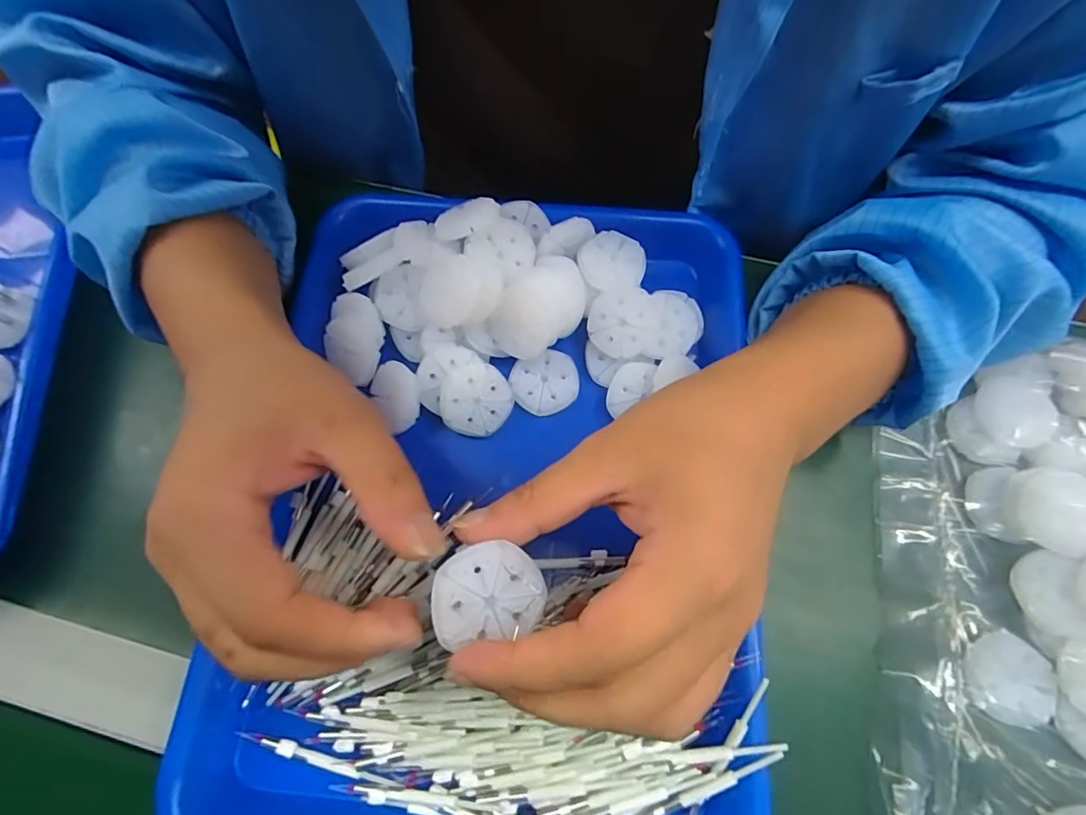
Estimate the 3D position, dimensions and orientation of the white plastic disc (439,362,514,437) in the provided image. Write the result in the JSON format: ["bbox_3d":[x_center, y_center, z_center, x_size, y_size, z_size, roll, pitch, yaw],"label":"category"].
[{"bbox_3d":[-0.036,-0.004,0.282,0.037,0.004,0.038,-1,94,-11],"label":"white plastic disc"}]

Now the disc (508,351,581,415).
[{"bbox_3d":[0.001,-0.014,0.293,0.038,0.004,0.034,-21,71,-6],"label":"disc"}]

